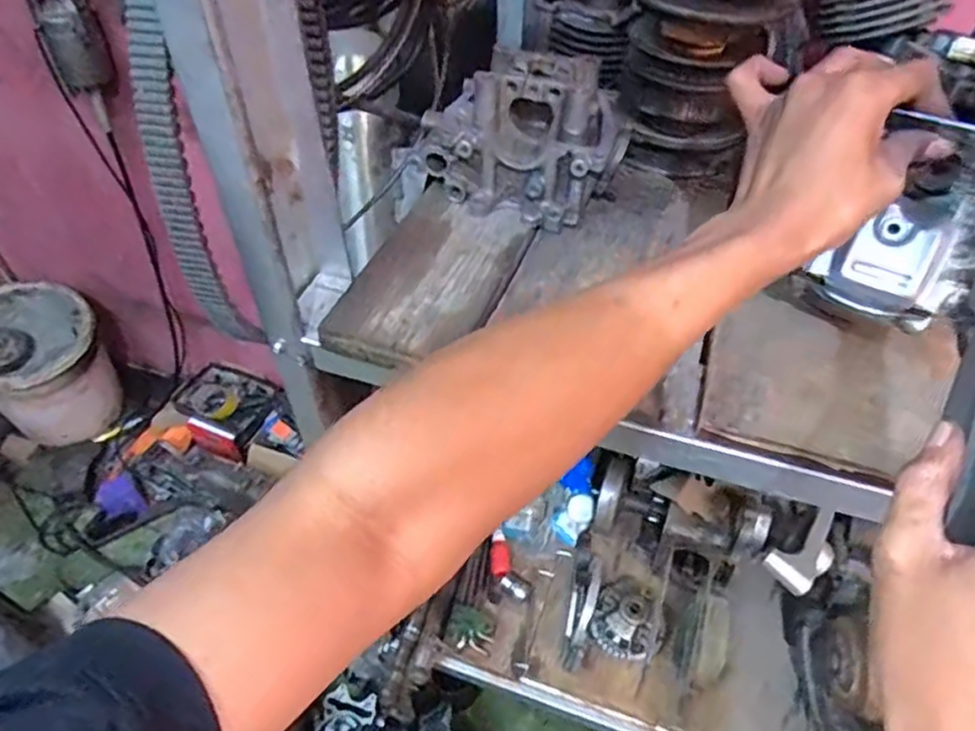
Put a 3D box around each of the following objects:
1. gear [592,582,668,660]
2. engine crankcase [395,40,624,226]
[{"bbox_3d":[0.194,0.341,0.914,0.092,0.026,0.107,17,49,15],"label":"gear"},{"bbox_3d":[0.029,-0.197,0.565,0.165,0.094,0.121,15,49,14],"label":"engine crankcase"}]

